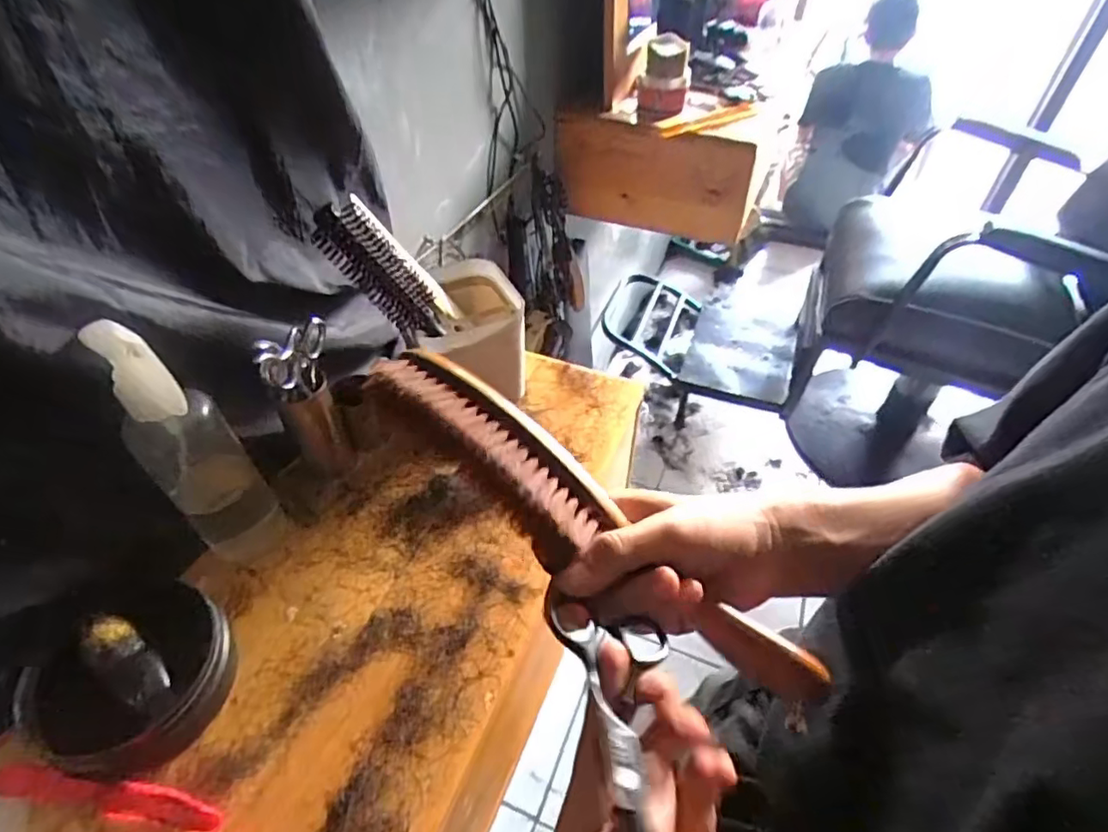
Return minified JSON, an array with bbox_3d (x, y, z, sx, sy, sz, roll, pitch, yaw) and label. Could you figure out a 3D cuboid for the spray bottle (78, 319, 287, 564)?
[{"bbox_3d":[-0.219,0.025,0.361,0.051,0.193,0.052,-36,56,-28],"label":"spray bottle"}]

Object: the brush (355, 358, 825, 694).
[{"bbox_3d":[0.013,0.051,0.285,0.250,0.030,0.045,38,56,5],"label":"brush"}]

